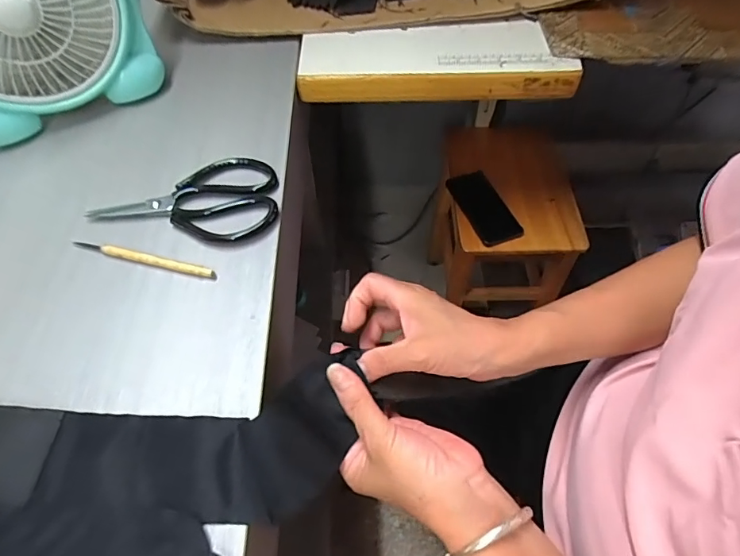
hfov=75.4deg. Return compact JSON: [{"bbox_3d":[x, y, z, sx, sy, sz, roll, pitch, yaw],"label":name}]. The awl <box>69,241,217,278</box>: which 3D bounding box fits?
[{"bbox_3d":[-0.212,-0.019,0.446,0.142,0.009,0.008,12,57,9],"label":"awl"}]

